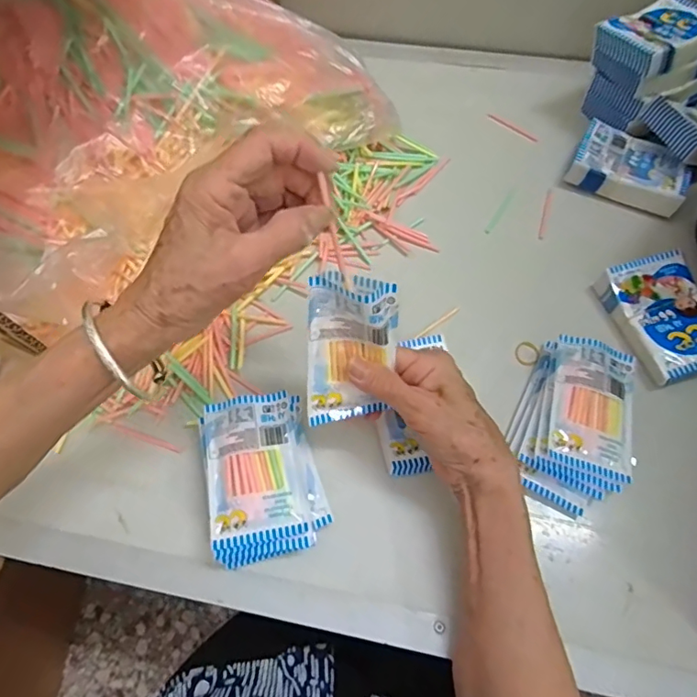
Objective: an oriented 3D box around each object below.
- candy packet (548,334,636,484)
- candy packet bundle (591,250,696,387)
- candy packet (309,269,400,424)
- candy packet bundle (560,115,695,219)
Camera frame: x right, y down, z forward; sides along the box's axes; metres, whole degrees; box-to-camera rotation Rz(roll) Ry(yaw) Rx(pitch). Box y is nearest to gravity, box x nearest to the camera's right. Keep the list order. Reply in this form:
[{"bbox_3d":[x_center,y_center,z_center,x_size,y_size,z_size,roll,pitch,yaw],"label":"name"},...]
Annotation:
[{"bbox_3d":[0.186,0.041,0.389,0.063,0.008,0.103,17,66,-2],"label":"candy packet"},{"bbox_3d":[0.266,-0.025,0.432,0.069,0.025,0.107,-13,64,-4],"label":"candy packet bundle"},{"bbox_3d":[0.000,0.002,0.339,0.055,0.103,0.029,16,28,8],"label":"candy packet"},{"bbox_3d":[0.277,-0.177,0.506,0.104,0.027,0.074,25,68,14],"label":"candy packet bundle"}]

